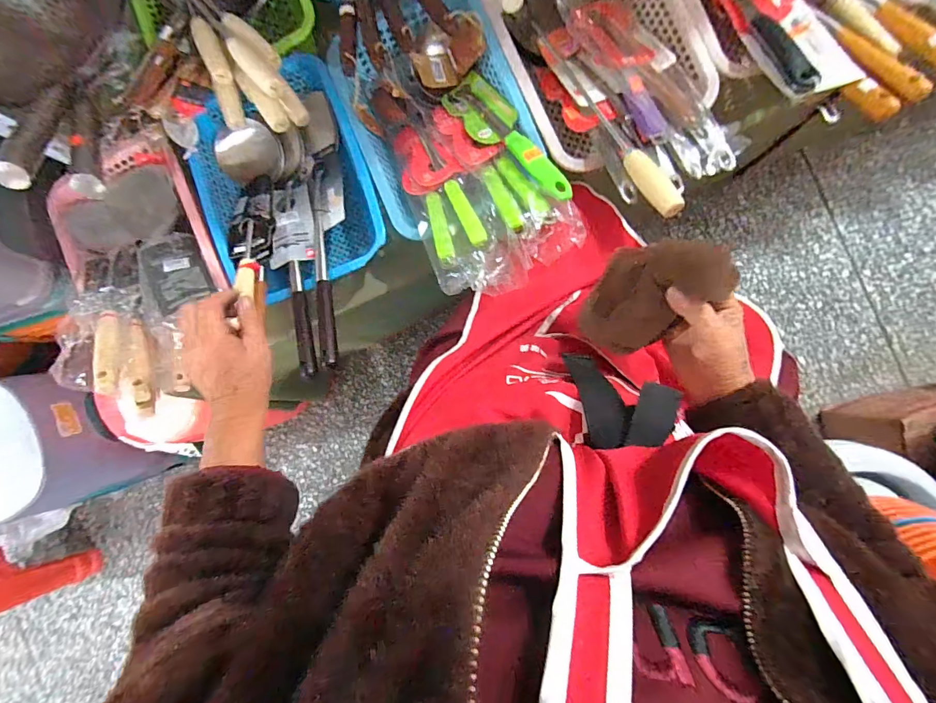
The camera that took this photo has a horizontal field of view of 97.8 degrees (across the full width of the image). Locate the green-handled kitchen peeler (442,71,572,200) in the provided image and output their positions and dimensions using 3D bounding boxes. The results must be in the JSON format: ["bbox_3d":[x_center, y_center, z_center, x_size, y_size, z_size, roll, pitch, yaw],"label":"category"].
[{"bbox_3d":[0.047,-0.287,0.541,0.062,0.014,0.272,-35,64,6],"label":"green-handled kitchen peeler"}]

